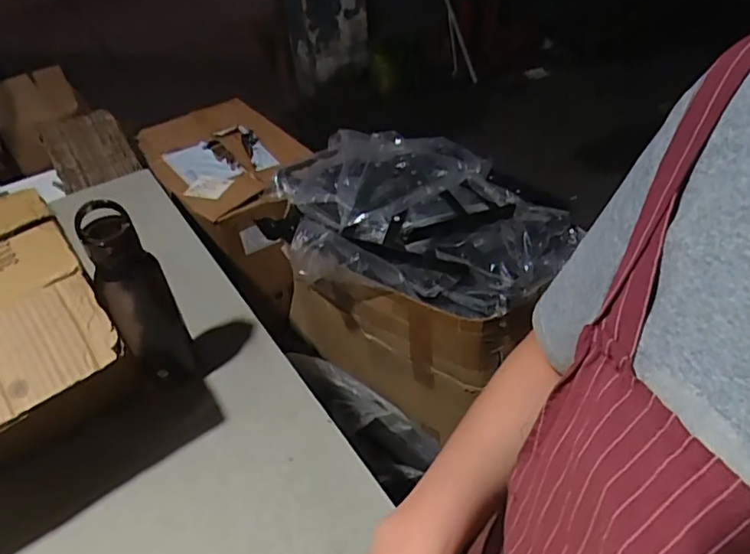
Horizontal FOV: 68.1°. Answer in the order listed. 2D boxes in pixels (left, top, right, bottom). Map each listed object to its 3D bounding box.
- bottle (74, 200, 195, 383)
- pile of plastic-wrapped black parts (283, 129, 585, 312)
[{"bbox_3d":[-0.268,0.028,0.631,0.065,0.239,0.064,-19,43,-15],"label":"bottle"},{"bbox_3d":[0.046,-0.114,0.961,0.534,0.108,0.386,11,44,18],"label":"pile of plastic-wrapped black parts"}]

